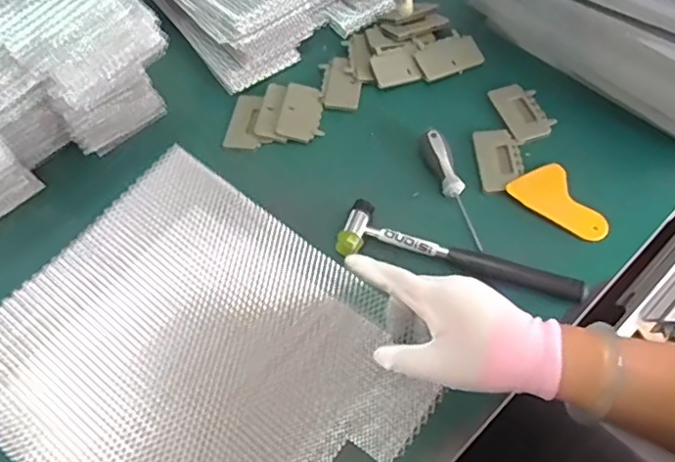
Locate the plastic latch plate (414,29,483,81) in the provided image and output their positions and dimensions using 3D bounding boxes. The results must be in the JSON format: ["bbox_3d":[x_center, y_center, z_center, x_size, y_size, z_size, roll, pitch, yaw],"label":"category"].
[{"bbox_3d":[0.140,-0.221,0.739,0.081,0.011,0.049,-24,83,-10],"label":"plastic latch plate"}]

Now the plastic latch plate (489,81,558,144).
[{"bbox_3d":[0.219,-0.142,0.695,0.053,0.008,0.090,-18,57,-7],"label":"plastic latch plate"}]

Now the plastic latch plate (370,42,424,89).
[{"bbox_3d":[0.075,-0.208,0.739,0.061,0.004,0.053,-17,72,-6],"label":"plastic latch plate"}]

